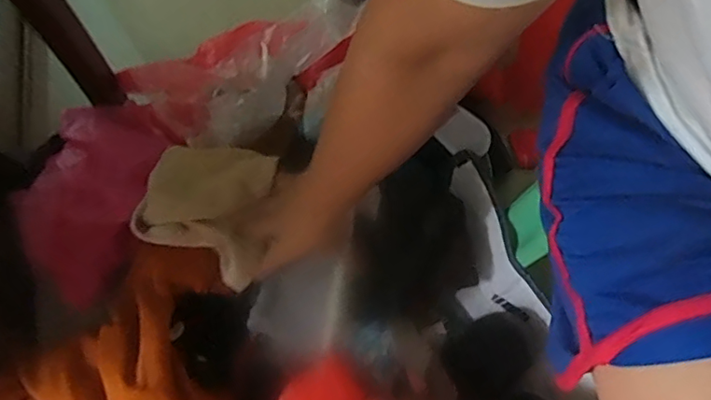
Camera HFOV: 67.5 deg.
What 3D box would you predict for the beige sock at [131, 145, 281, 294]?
[{"bbox_3d":[-0.165,0.003,0.605,0.145,0.038,0.141,20,71,9],"label":"beige sock"}]

